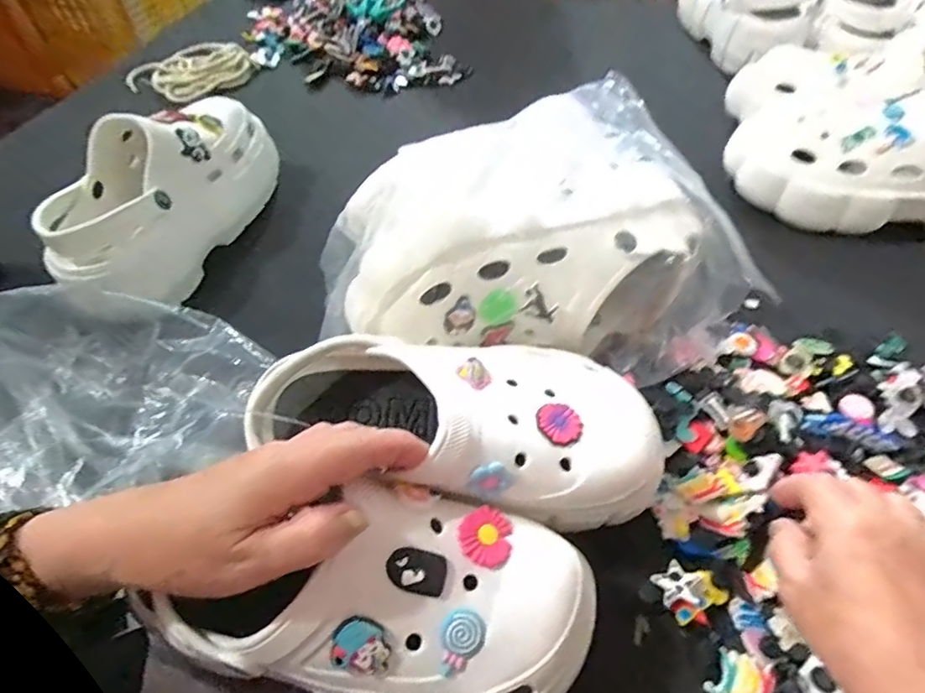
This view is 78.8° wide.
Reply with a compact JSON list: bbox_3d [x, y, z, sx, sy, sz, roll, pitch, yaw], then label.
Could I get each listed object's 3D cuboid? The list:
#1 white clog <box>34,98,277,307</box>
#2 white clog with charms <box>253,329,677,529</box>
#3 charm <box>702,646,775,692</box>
[{"bbox_3d":[-0.266,-0.135,0.490,0.102,0.094,0.243,11,55,10],"label":"white clog"},{"bbox_3d":[0.001,0.038,0.335,0.223,0.082,0.108,13,55,12],"label":"white clog with charms"},{"bbox_3d":[0.153,0.185,0.310,0.030,0.005,0.030,27,59,20],"label":"charm"}]

